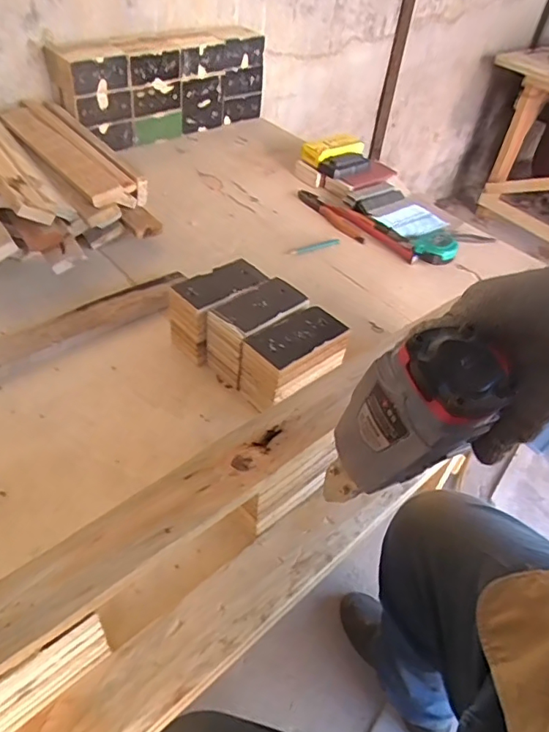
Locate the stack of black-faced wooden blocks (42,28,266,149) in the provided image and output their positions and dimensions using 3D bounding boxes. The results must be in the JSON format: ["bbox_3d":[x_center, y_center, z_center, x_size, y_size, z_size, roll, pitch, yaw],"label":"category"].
[{"bbox_3d":[-0.217,-0.571,1.090,0.445,0.194,0.096,-23,51,-28],"label":"stack of black-faced wooden blocks"}]

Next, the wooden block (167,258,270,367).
[{"bbox_3d":[-0.068,-0.072,0.673,0.118,0.080,0.072,-29,53,-32],"label":"wooden block"}]

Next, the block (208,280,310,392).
[{"bbox_3d":[-0.021,-0.043,0.654,0.064,0.087,0.118,36,51,28],"label":"block"}]

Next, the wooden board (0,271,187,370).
[{"bbox_3d":[-0.257,-0.050,0.678,0.330,0.024,0.046,-28,53,-31],"label":"wooden board"}]

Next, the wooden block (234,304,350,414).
[{"bbox_3d":[0.023,-0.006,0.630,0.075,0.086,0.120,36,51,28],"label":"wooden block"}]

